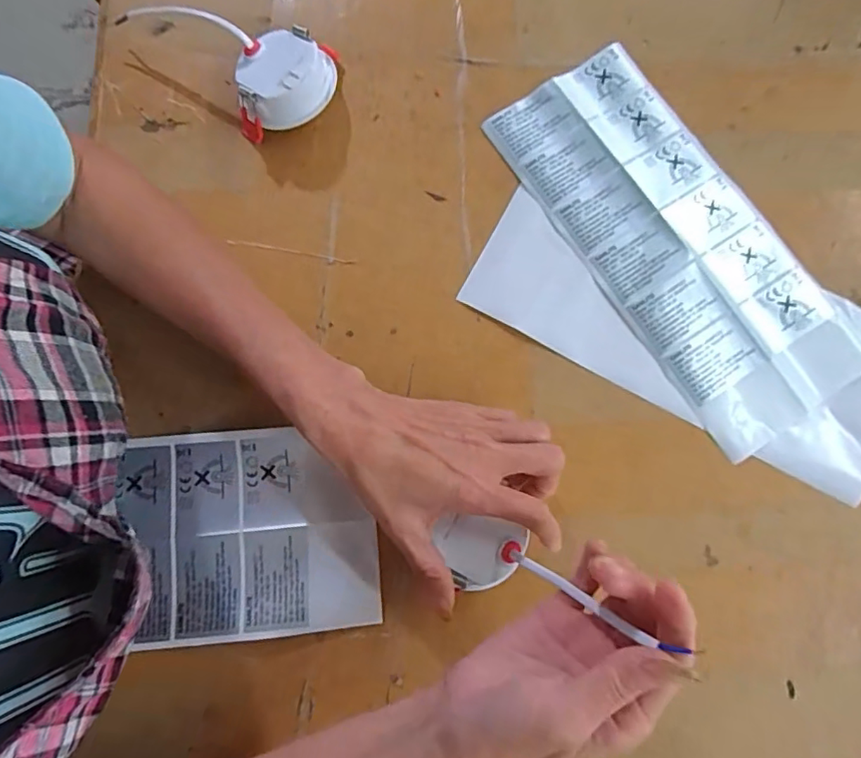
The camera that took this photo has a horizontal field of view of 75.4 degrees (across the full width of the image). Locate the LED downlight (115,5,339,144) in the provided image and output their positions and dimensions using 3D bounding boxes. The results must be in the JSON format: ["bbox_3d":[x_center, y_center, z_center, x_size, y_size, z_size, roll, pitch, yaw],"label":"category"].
[{"bbox_3d":[-0.137,-0.212,0.390,0.137,0.040,0.070,3,79,0],"label":"LED downlight"}]

